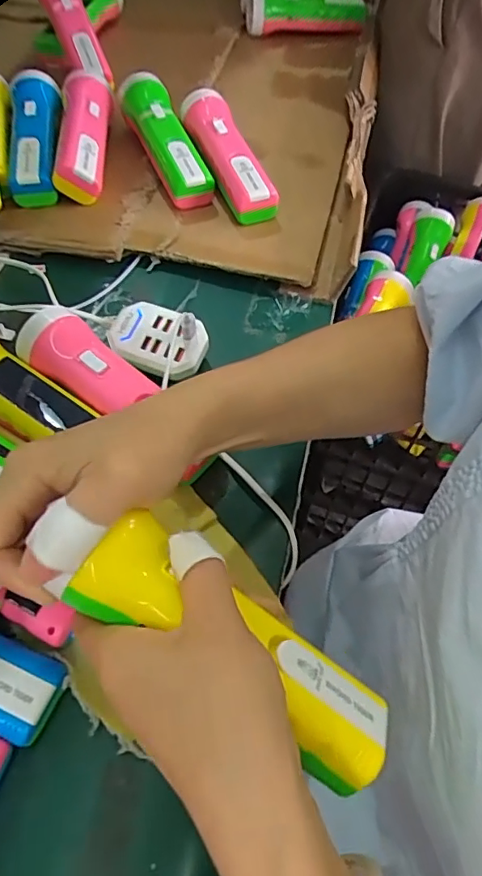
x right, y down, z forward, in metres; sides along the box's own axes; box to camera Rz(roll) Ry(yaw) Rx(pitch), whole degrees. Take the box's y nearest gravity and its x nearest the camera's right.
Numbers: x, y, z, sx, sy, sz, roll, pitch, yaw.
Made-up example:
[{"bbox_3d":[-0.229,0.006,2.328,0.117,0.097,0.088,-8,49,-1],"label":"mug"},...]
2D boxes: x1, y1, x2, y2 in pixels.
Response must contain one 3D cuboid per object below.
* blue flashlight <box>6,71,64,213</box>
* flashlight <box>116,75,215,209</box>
[{"bbox_3d":[-0.209,-0.306,0.549,0.053,0.051,0.171,-9,58,-7],"label":"blue flashlight"},{"bbox_3d":[-0.078,-0.312,0.555,0.043,0.058,0.174,-19,60,-14],"label":"flashlight"}]

